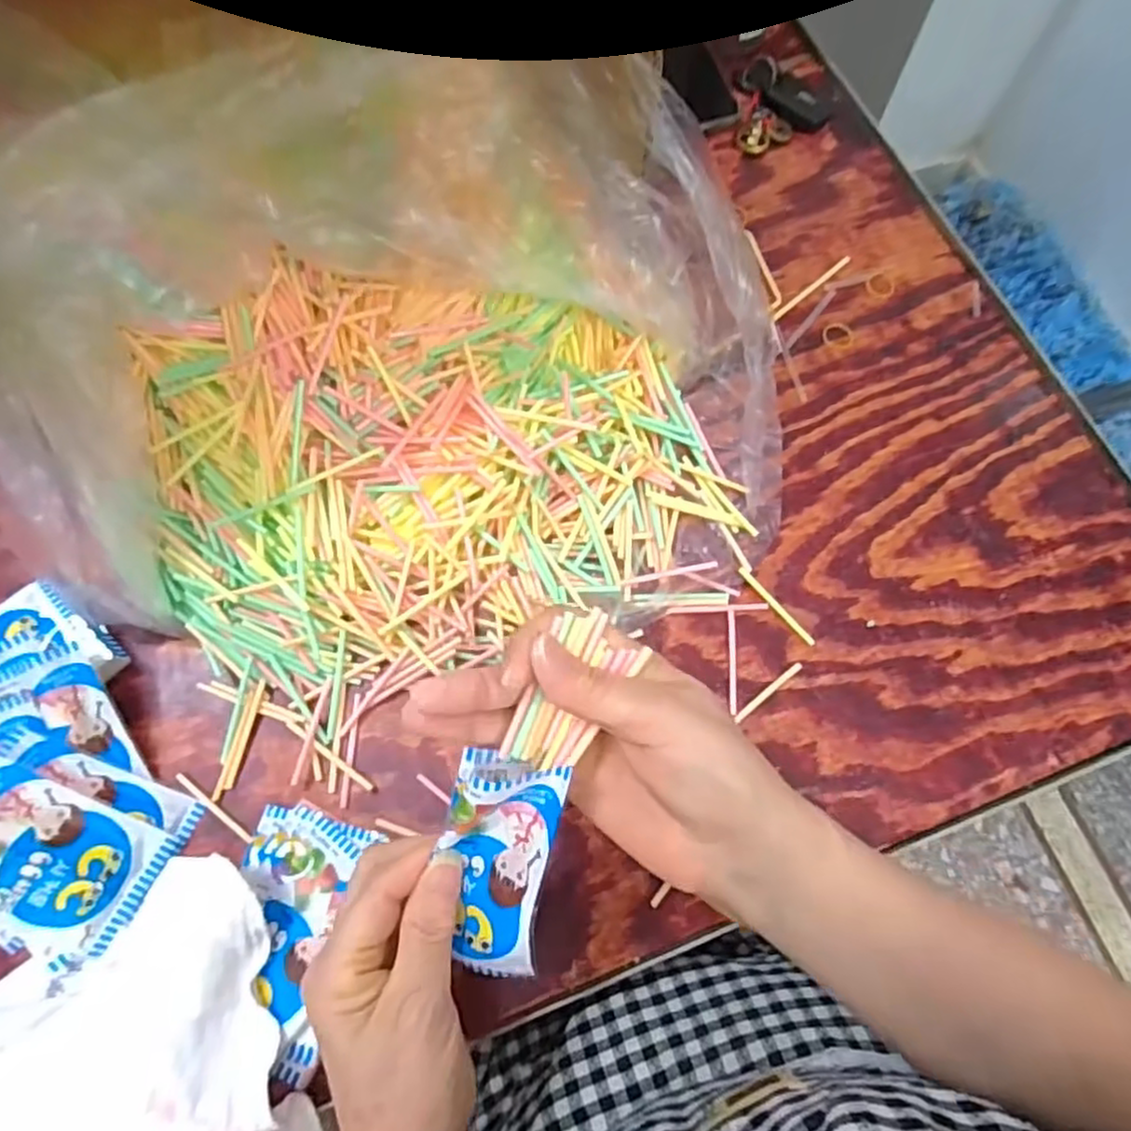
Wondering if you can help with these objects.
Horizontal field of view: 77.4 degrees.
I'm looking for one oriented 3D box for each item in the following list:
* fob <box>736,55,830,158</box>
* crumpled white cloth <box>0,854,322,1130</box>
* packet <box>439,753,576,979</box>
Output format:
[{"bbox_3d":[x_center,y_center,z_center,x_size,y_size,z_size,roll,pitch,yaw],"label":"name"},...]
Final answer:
[{"bbox_3d":[0.175,-0.368,0.563,0.068,0.019,0.089,7,70,2],"label":"fob"},{"bbox_3d":[-0.204,0.241,0.324,0.177,0.048,0.145,-31,73,-11],"label":"crumpled white cloth"},{"bbox_3d":[-0.026,0.122,0.284,0.044,0.022,0.087,5,91,2],"label":"packet"}]

